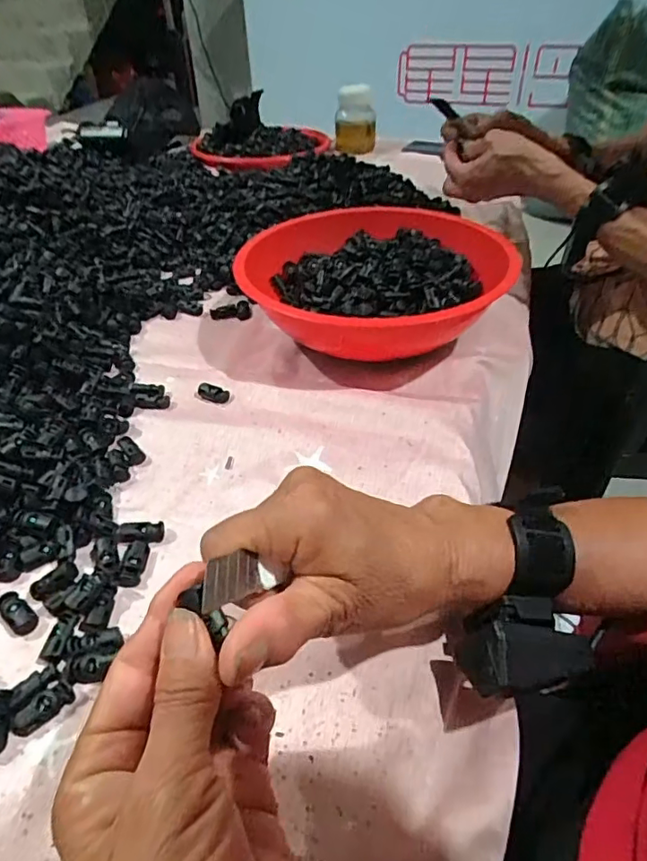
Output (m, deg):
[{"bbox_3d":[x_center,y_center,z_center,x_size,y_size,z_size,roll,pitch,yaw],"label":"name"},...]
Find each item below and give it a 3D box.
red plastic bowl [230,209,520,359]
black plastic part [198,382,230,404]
[{"bbox_3d":[0.047,-0.134,0.538,0.240,0.079,0.239,-1,41,1],"label":"red plastic bowl"},{"bbox_3d":[-0.095,-0.033,0.481,0.030,0.008,0.015,11,42,13],"label":"black plastic part"}]

